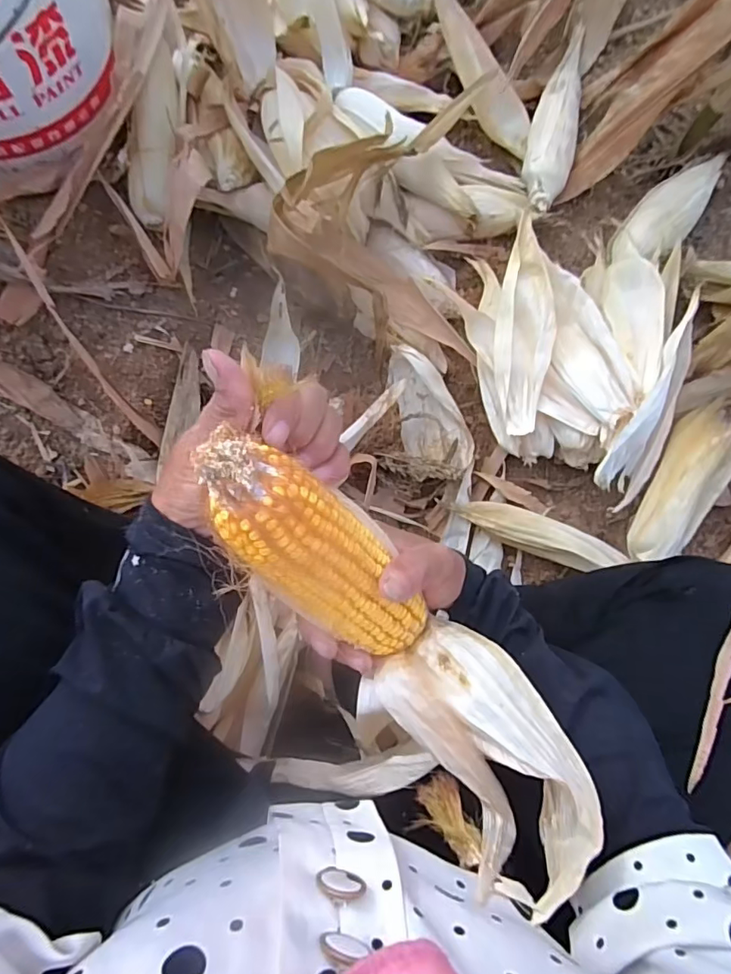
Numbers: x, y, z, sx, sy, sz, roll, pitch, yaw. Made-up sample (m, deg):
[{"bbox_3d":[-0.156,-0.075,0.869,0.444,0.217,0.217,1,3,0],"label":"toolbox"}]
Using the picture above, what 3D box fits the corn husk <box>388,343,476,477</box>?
[{"bbox_3d":[0.078,-0.090,0.615,0.071,0.060,0.163,-16,85,-6],"label":"corn husk"}]

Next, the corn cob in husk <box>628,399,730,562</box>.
[{"bbox_3d":[0.343,-0.009,0.543,0.067,0.056,0.193,24,82,-1],"label":"corn cob in husk"}]

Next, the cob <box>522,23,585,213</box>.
[{"bbox_3d":[0.235,-0.456,0.627,0.054,0.054,0.260,14,82,-3],"label":"cob"}]

